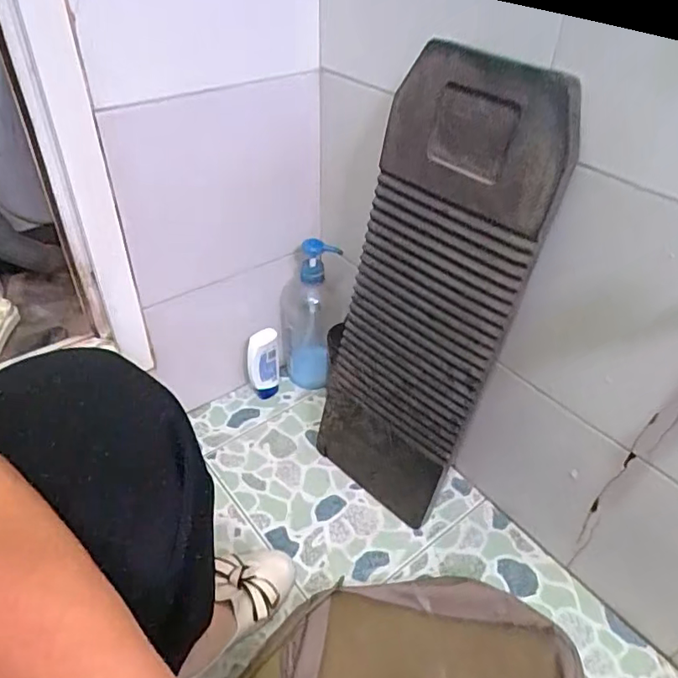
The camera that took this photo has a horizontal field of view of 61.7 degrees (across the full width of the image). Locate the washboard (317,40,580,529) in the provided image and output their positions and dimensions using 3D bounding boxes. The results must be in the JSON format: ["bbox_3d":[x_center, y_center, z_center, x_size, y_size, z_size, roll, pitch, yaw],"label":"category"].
[{"bbox_3d":[0.088,-0.020,0.640,0.186,0.550,0.031,34,40,29],"label":"washboard"}]

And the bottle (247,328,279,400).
[{"bbox_3d":[-0.118,0.042,0.882,0.047,0.124,0.027,-6,42,-10],"label":"bottle"}]

